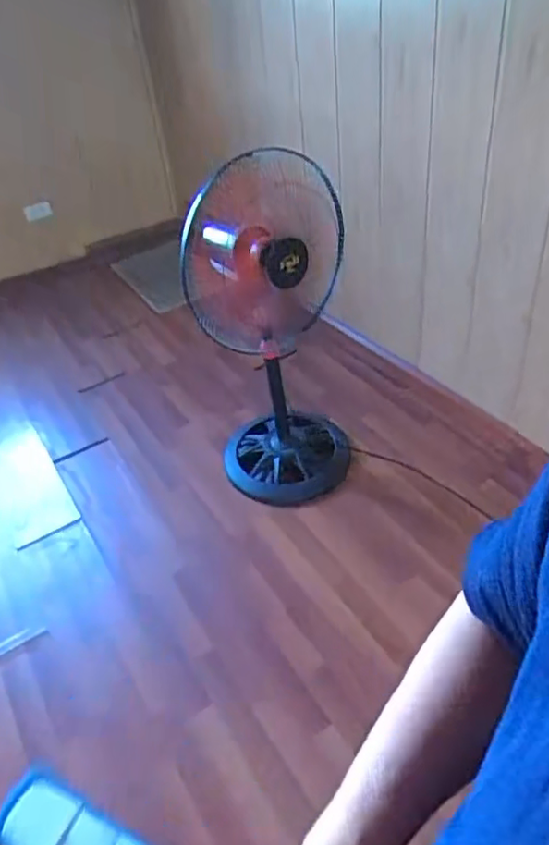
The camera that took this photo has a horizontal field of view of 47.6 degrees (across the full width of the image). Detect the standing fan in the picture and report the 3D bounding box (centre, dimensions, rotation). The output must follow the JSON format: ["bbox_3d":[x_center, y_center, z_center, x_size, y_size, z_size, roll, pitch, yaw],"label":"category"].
[{"bbox_3d":[0.010,-0.233,1.647,0.381,0.978,0.379,-3,40,1],"label":"standing fan"}]

